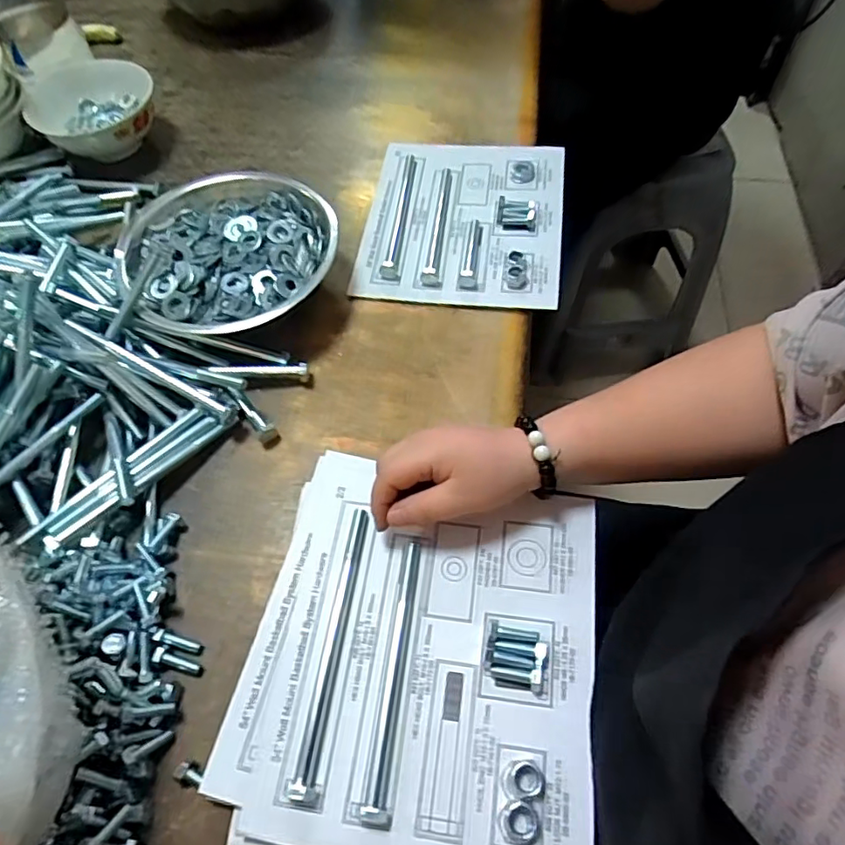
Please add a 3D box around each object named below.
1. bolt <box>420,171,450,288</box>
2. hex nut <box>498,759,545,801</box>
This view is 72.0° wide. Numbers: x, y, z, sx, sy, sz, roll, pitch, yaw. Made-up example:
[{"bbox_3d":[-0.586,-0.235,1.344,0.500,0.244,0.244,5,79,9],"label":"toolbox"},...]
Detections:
[{"bbox_3d":[0.016,-0.195,0.562,0.016,0.014,0.159,5,59,5],"label":"bolt"},{"bbox_3d":[0.054,0.195,0.318,0.022,0.011,0.019,-5,59,-1],"label":"hex nut"}]

